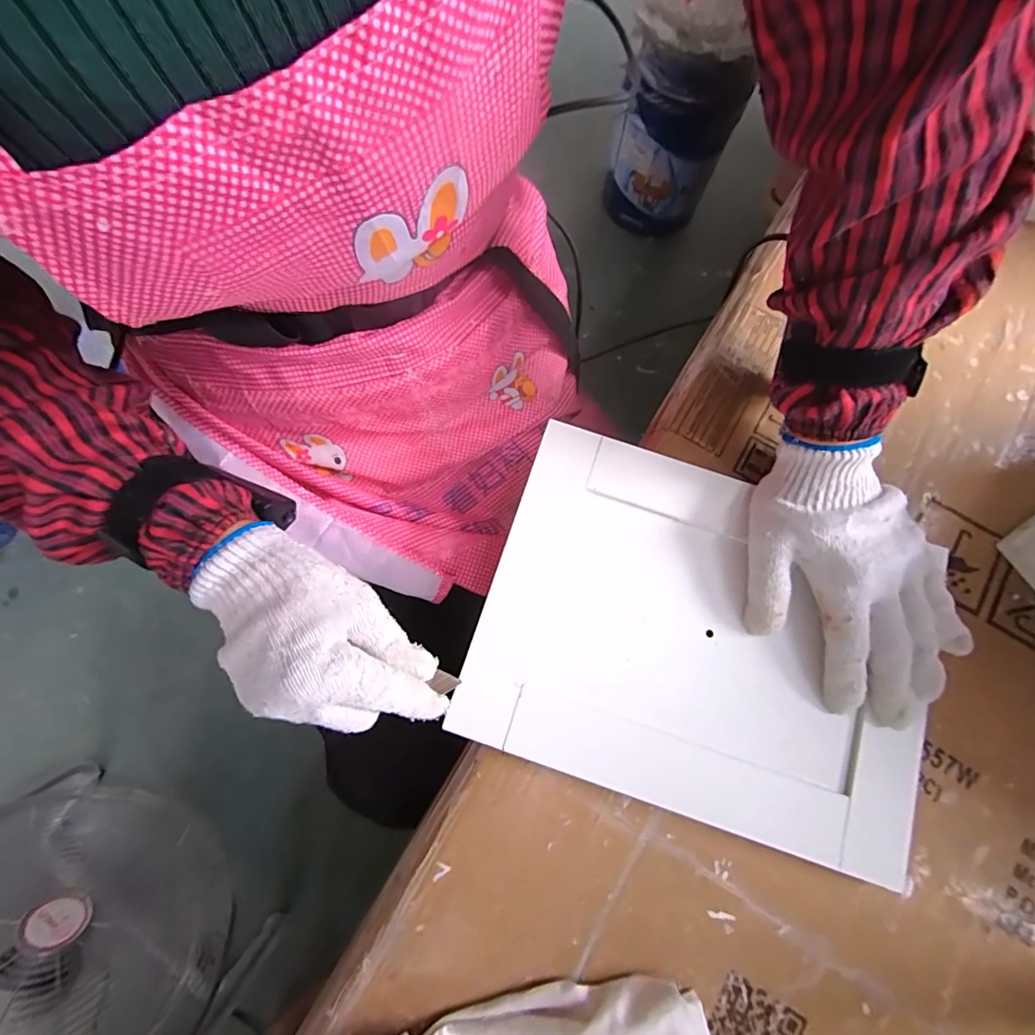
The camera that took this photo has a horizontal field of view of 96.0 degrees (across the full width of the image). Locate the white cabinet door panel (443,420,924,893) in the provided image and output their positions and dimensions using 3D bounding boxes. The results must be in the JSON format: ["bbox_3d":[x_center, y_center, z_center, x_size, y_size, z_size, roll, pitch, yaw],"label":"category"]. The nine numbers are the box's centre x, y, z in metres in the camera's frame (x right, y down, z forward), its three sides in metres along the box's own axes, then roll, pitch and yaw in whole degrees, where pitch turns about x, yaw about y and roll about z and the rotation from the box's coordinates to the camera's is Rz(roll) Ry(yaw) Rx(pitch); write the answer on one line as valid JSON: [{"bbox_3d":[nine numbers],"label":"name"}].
[{"bbox_3d":[0.119,0.075,0.303,0.276,0.011,0.211,18,77,3],"label":"white cabinet door panel"}]

